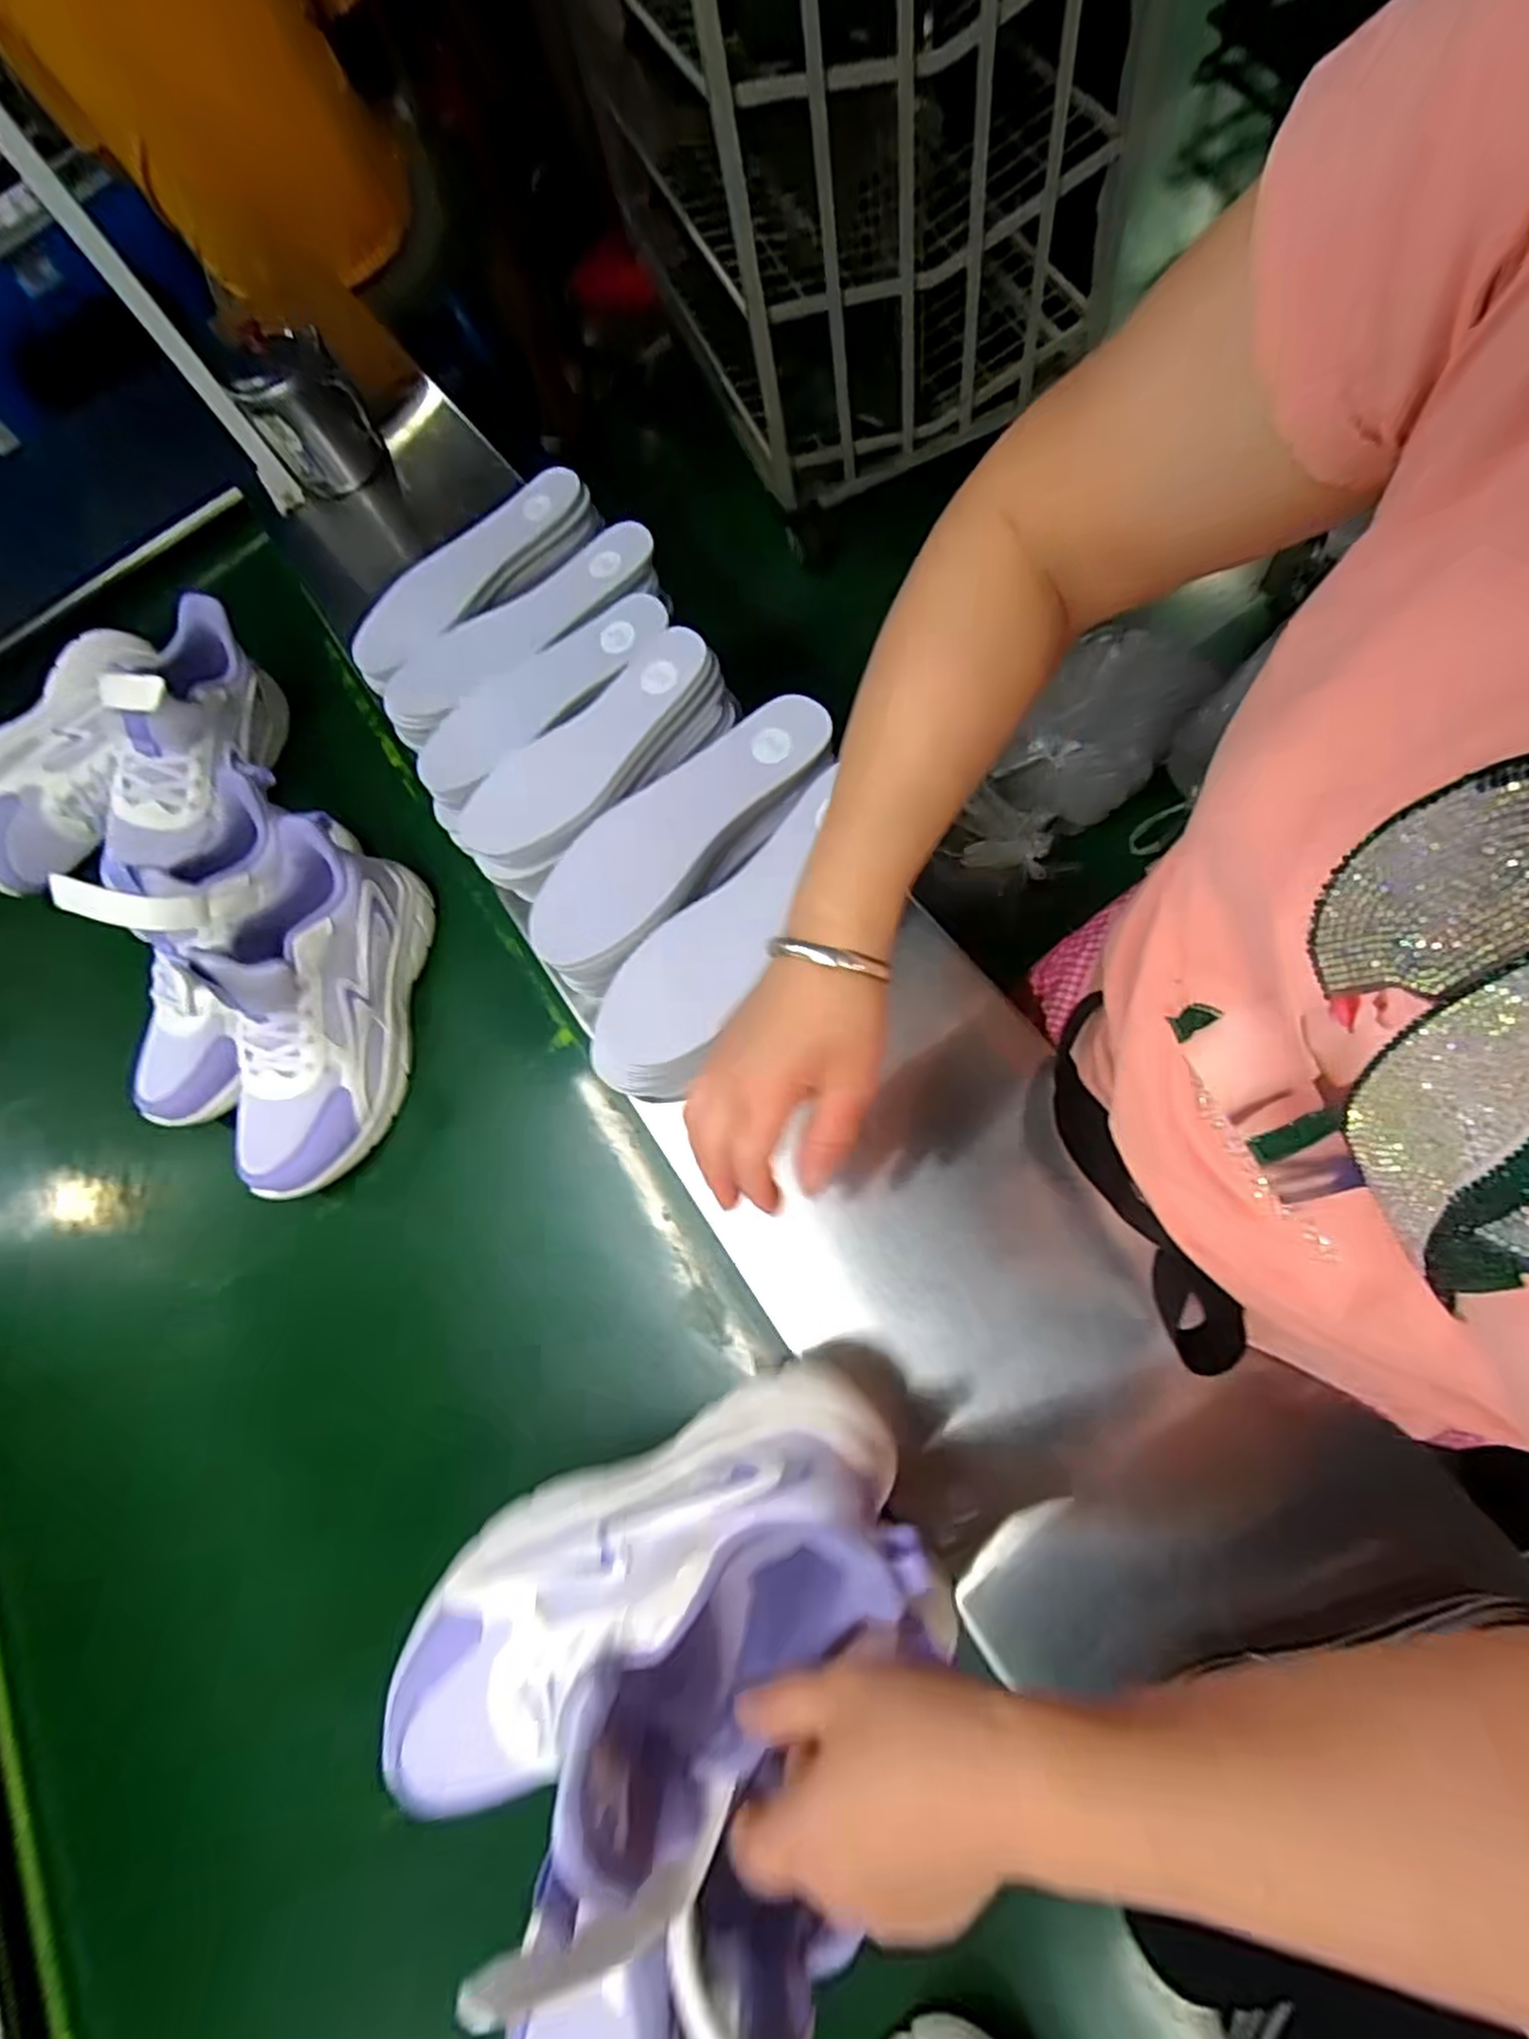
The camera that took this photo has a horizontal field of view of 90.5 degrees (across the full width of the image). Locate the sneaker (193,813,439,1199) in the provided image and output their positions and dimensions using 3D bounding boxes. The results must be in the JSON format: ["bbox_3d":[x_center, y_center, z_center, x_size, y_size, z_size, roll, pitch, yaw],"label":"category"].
[{"bbox_3d":[-0.315,-0.009,0.529,0.096,0.129,0.256,2,73,2],"label":"sneaker"}]

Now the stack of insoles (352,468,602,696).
[{"bbox_3d":[-0.240,-0.364,0.620,0.229,0.029,0.097,-36,75,-9],"label":"stack of insoles"}]

